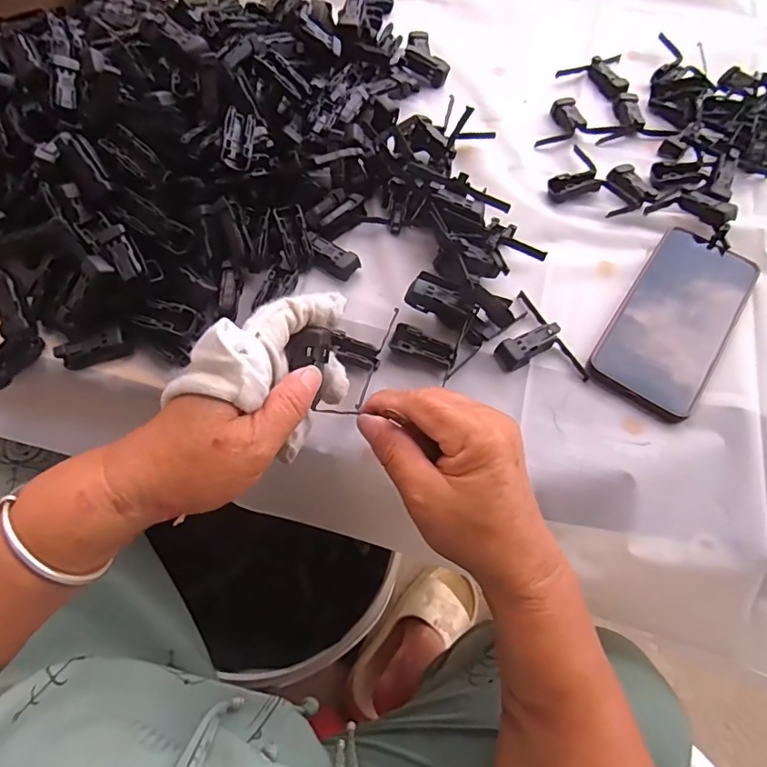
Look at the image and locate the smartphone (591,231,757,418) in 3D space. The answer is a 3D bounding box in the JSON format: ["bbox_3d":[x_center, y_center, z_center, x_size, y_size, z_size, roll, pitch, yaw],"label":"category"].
[{"bbox_3d":[0.227,-0.053,0.399,0.079,0.013,0.168,33,69,12],"label":"smartphone"}]

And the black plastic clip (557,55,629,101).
[{"bbox_3d":[0.215,-0.304,0.509,0.073,0.011,0.053,-14,68,-12],"label":"black plastic clip"}]

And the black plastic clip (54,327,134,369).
[{"bbox_3d":[-0.205,-0.024,0.366,0.048,0.012,0.017,-15,69,-12],"label":"black plastic clip"}]

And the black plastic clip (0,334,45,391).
[{"bbox_3d":[-0.267,-0.016,0.368,0.048,0.015,0.020,-40,72,-1],"label":"black plastic clip"}]

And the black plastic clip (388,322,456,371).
[{"bbox_3d":[0.029,-0.026,0.373,0.048,0.012,0.019,27,66,6],"label":"black plastic clip"}]

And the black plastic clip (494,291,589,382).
[{"bbox_3d":[0.108,-0.030,0.380,0.051,0.013,0.080,-25,71,-16],"label":"black plastic clip"}]

